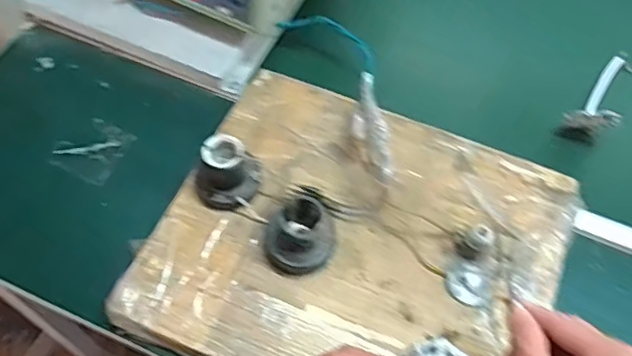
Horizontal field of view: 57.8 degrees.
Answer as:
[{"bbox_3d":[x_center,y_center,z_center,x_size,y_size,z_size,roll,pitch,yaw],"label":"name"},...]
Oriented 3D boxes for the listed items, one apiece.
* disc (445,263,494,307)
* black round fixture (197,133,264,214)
[{"bbox_3d":[0.126,0.088,0.471,0.038,0.005,0.035,1,59,-2],"label":"disc"},{"bbox_3d":[-0.076,-0.004,0.485,0.059,0.050,0.046,1,59,-3],"label":"black round fixture"}]

